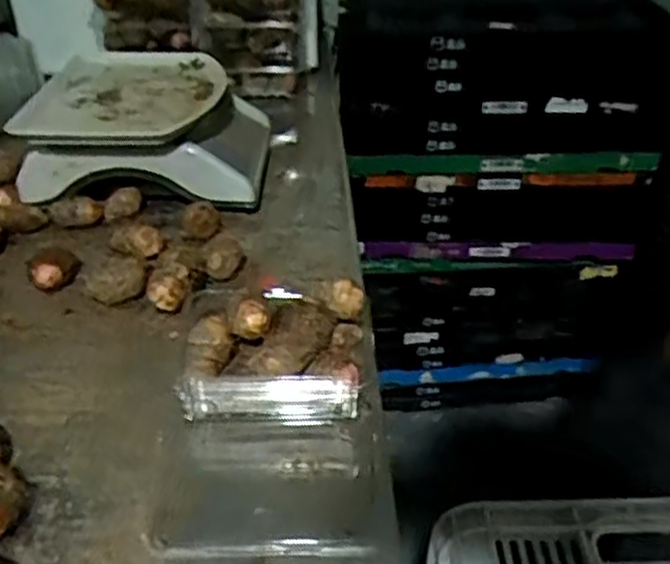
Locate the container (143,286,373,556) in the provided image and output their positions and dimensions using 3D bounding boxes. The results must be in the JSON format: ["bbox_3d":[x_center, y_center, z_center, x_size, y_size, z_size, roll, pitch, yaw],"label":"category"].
[{"bbox_3d":[-0.057,0.137,0.573,0.166,0.051,0.136,-1,35,2],"label":"container"}]

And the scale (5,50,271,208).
[{"bbox_3d":[-0.234,-0.193,0.978,0.278,0.121,0.274,-1,35,2],"label":"scale"}]

